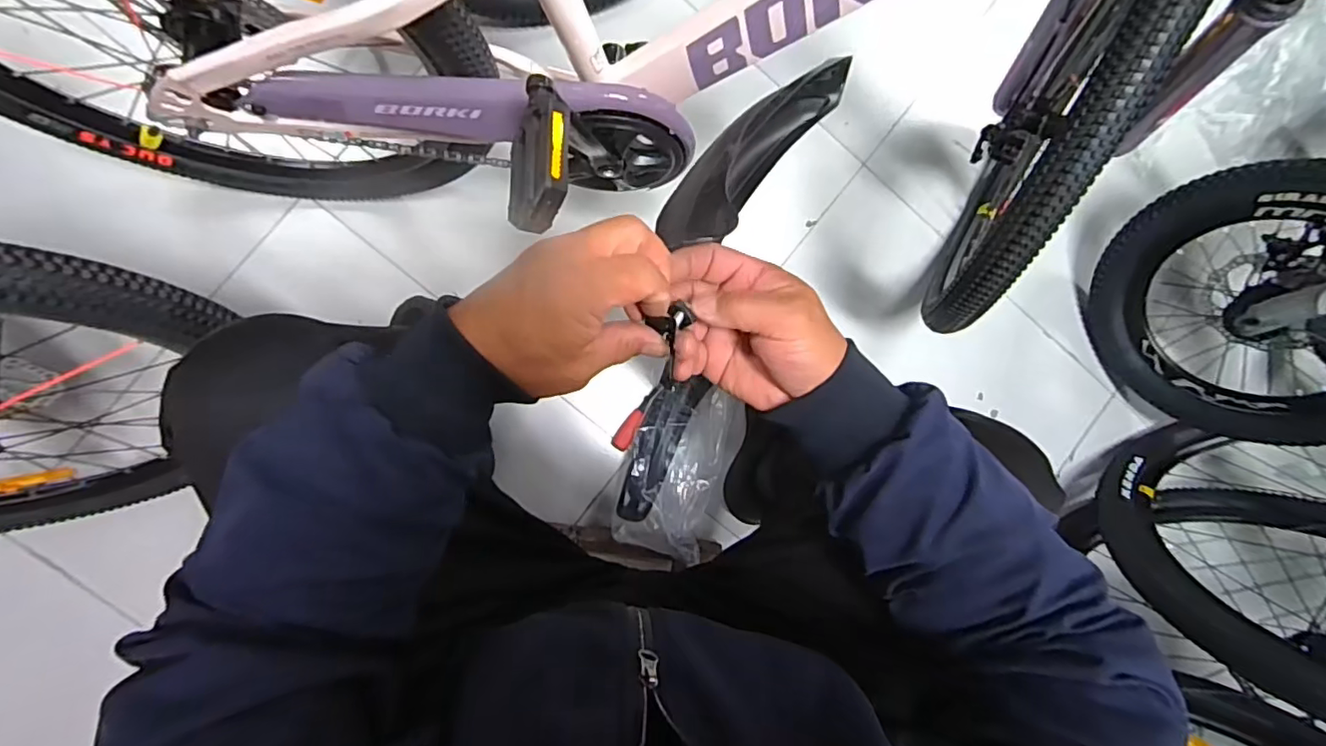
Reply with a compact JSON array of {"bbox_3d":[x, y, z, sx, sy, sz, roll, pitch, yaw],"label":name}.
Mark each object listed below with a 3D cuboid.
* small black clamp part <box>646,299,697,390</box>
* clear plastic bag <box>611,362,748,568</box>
[{"bbox_3d":[0.003,-0.018,0.361,0.029,0.008,0.054,7,89,-9],"label":"small black clamp part"},{"bbox_3d":[0.025,0.142,0.885,0.151,0.034,0.264,19,87,-9],"label":"clear plastic bag"}]

